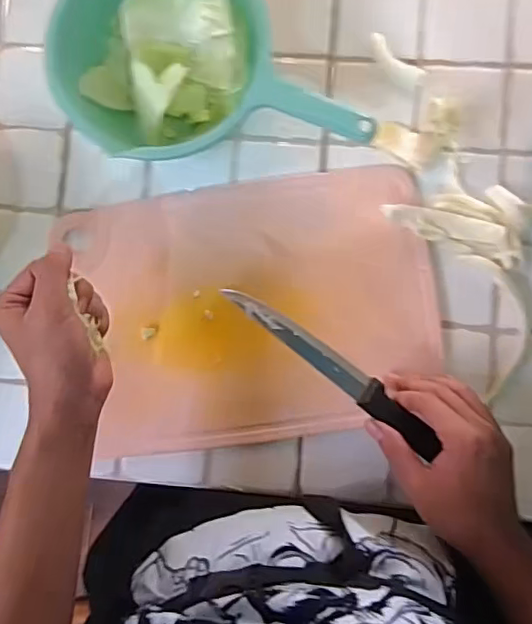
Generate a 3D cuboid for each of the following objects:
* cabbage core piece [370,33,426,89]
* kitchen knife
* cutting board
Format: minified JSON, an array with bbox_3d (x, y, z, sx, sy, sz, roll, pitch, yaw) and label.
[{"bbox_3d":[0.119,-0.233,0.529,0.023,0.011,0.065,-42,84,0],"label":"cabbage core piece"},{"bbox_3d":[0.053,0.044,0.456,0.202,0.019,0.022,38,89,-1],"label":"kitchen knife"},{"bbox_3d":[-0.007,-0.004,0.522,0.314,0.015,0.237,-10,85,4],"label":"cutting board"}]

